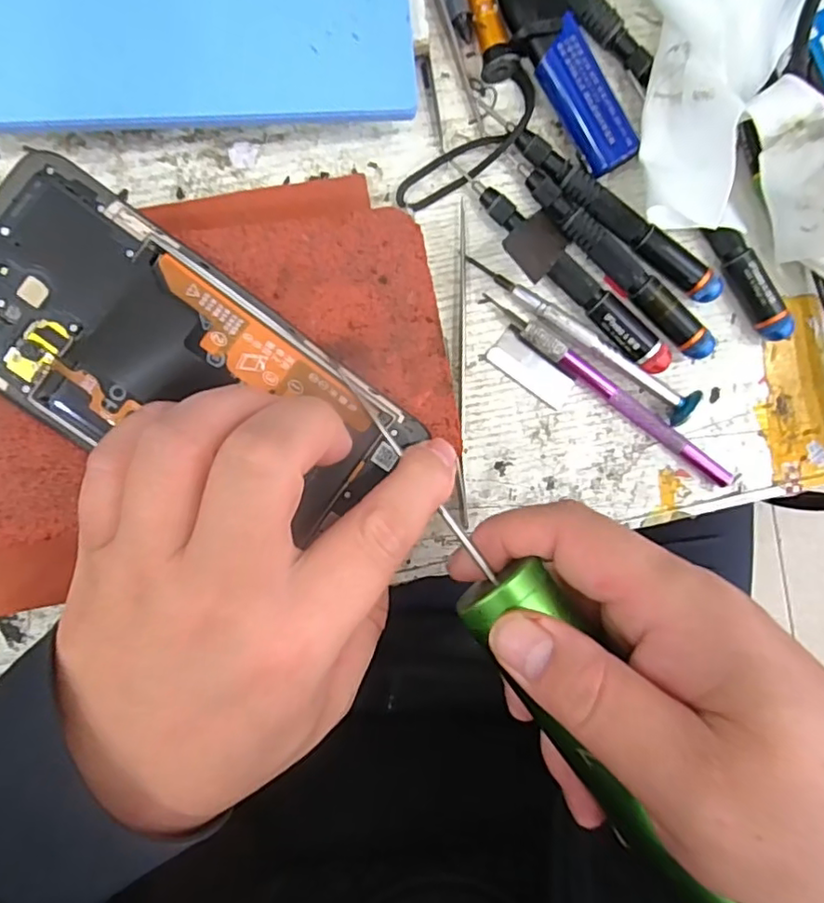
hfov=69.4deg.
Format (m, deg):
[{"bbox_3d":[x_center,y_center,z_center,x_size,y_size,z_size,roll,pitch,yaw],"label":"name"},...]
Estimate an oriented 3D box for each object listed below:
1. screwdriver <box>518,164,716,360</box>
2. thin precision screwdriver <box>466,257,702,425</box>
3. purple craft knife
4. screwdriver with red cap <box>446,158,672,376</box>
[{"bbox_3d":[0.086,-0.079,0.252,0.107,0.015,0.012,43,87,-6],"label":"screwdriver"},{"bbox_3d":[0.074,-0.047,0.251,0.116,0.016,0.012,34,88,-7],"label":"thin precision screwdriver"},{"bbox_3d":[0.086,-0.026,0.257,0.134,0.008,0.010,36,88,-7],"label":"purple craft knife"},{"bbox_3d":[0.064,-0.078,0.249,0.119,0.014,0.018,43,87,-6],"label":"screwdriver with red cap"}]

